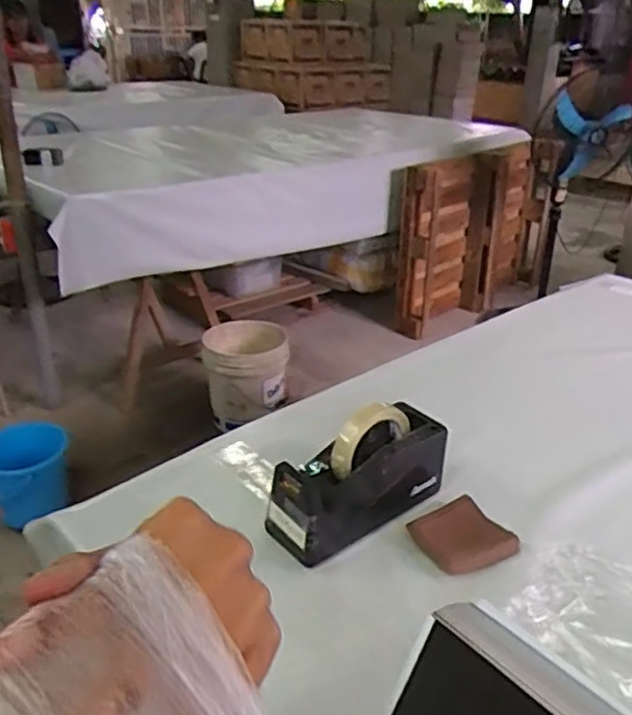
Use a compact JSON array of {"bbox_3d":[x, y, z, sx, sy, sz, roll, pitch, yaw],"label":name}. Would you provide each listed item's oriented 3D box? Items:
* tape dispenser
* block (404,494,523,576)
[{"bbox_3d":[0.046,0.123,0.712,0.199,0.121,0.071,-18,31,-35],"label":"tape dispenser"},{"bbox_3d":[0.150,0.186,0.700,0.090,0.018,0.085,-11,27,-25],"label":"block"}]

